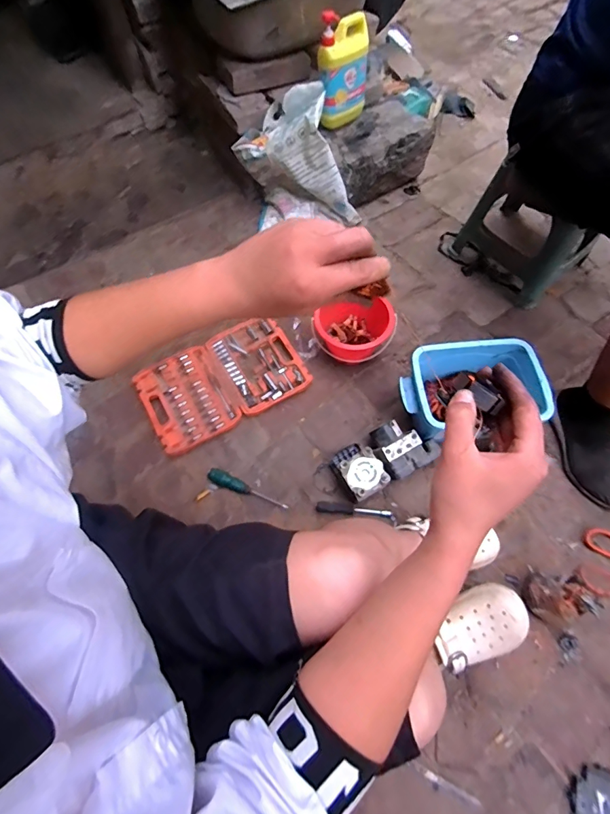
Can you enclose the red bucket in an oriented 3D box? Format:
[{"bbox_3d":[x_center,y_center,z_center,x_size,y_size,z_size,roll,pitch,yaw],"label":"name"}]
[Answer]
[{"bbox_3d":[0.121,-0.186,1.022,0.193,0.121,0.151,8,67,7],"label":"red bucket"}]

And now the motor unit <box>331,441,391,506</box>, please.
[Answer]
[{"bbox_3d":[0.114,0.143,0.893,0.091,0.093,0.125,-31,68,-10],"label":"motor unit"}]

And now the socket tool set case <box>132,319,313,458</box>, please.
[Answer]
[{"bbox_3d":[-0.209,-0.067,1.026,0.389,0.041,0.256,-28,68,-12],"label":"socket tool set case"}]

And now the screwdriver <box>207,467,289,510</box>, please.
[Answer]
[{"bbox_3d":[-0.130,0.190,0.926,0.191,0.029,0.032,25,72,-1],"label":"screwdriver"}]

